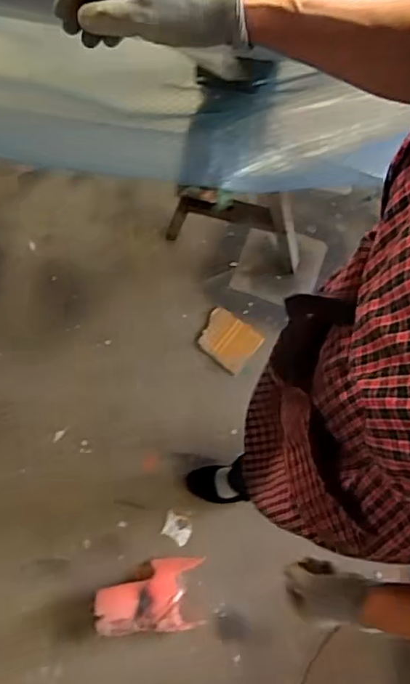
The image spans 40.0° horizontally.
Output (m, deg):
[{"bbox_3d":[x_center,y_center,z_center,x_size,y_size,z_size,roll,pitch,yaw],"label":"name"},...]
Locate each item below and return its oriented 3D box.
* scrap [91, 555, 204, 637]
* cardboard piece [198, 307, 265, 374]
[{"bbox_3d":[-0.122,0.571,1.258,0.226,0.081,0.148,-6,73,-1],"label":"scrap"},{"bbox_3d":[0.061,-0.005,1.488,0.150,0.023,0.122,36,77,10],"label":"cardboard piece"}]

